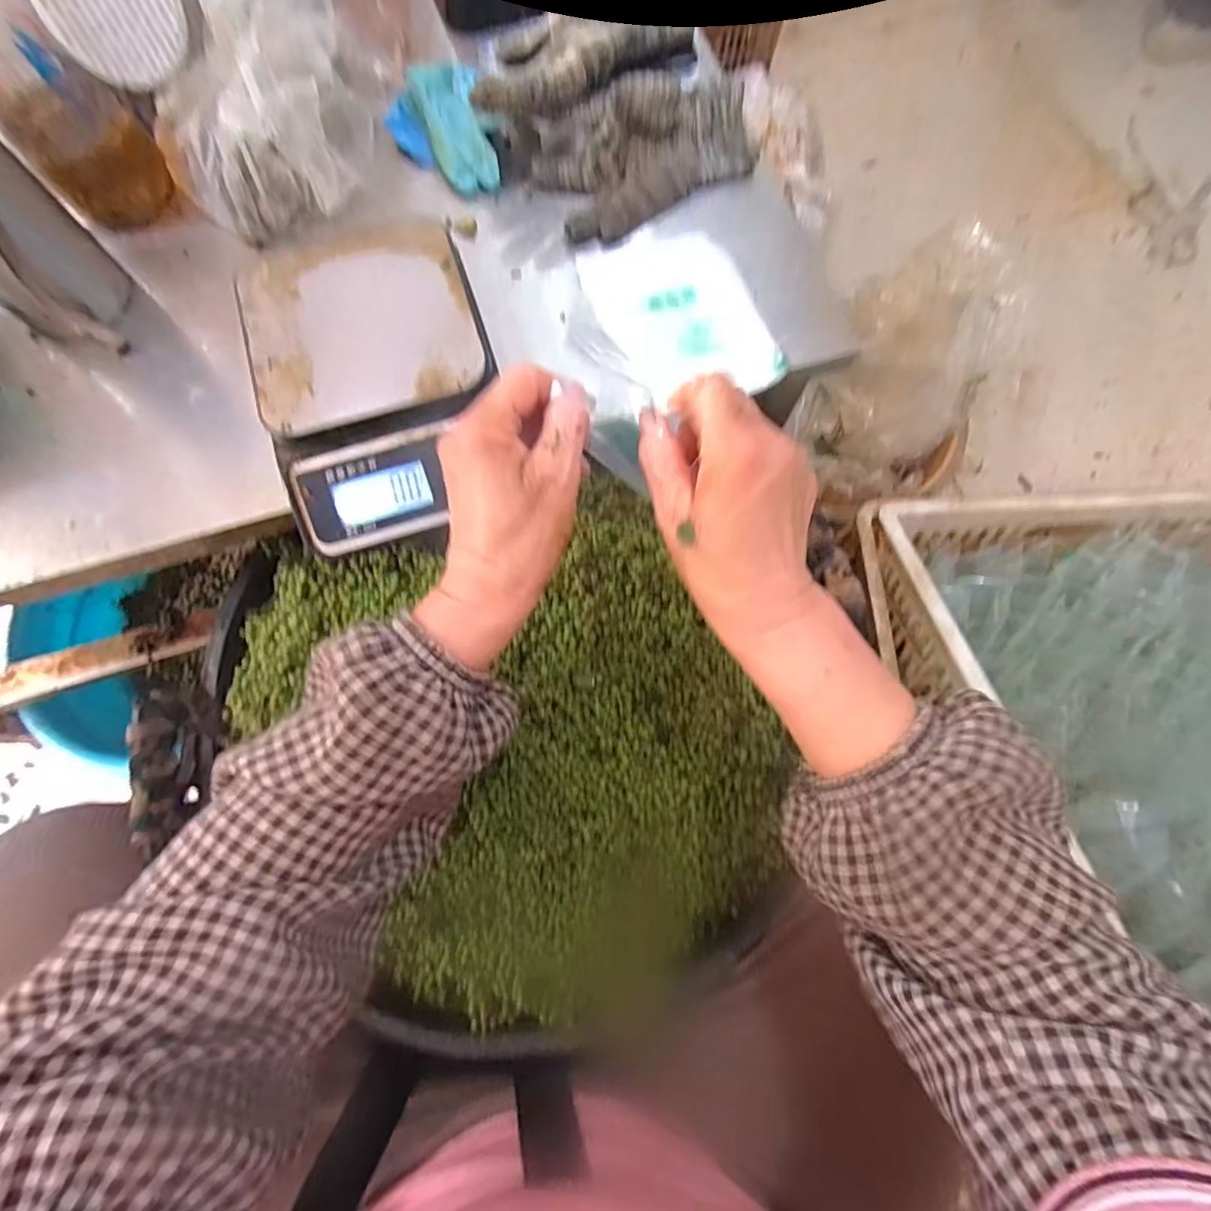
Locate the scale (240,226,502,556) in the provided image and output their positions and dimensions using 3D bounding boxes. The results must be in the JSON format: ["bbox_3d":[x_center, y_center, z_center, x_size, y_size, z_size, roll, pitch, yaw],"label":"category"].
[{"bbox_3d":[-0.150,-0.153,0.383,0.148,0.058,0.209,-16,76,-5],"label":"scale"}]

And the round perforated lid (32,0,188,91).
[{"bbox_3d":[-0.317,-0.386,0.359,0.079,0.078,0.007,-29,47,9],"label":"round perforated lid"}]

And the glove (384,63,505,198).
[{"bbox_3d":[-0.127,-0.383,0.457,0.083,0.035,0.104,-24,77,-7],"label":"glove"}]

